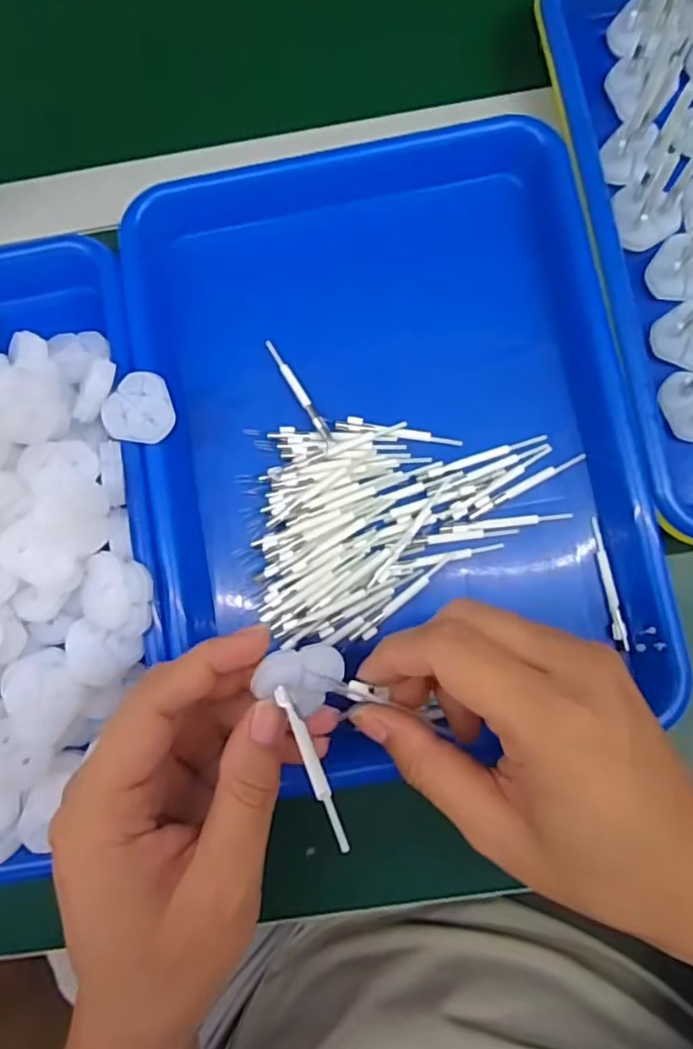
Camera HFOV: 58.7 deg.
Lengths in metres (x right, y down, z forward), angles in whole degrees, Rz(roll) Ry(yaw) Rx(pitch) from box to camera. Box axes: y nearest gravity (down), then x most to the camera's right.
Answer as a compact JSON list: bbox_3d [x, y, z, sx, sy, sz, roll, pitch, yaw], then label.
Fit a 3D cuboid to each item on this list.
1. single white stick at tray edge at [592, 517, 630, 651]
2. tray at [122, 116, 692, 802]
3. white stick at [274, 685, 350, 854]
[{"bbox_3d":[0.138,0.030,0.322,0.006,0.004,0.068,-8,82,2],"label":"single white stick at tray edge"},{"bbox_3d":[0.018,-0.045,0.336,0.250,0.054,0.335,-11,82,2],"label":"tray"},{"bbox_3d":[-0.013,0.084,0.218,0.006,0.004,0.064,-28,47,-5],"label":"white stick"}]

